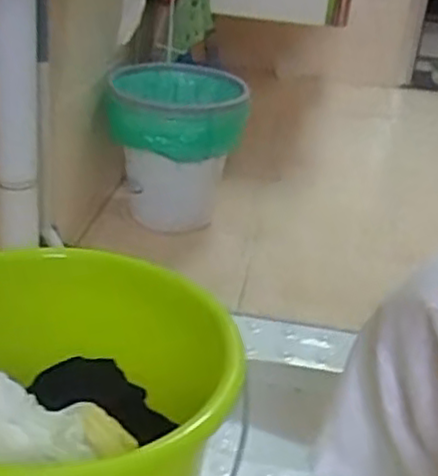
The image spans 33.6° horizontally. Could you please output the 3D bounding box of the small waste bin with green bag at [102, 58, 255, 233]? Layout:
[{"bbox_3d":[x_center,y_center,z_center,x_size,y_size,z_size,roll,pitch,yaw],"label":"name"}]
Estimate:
[{"bbox_3d":[-0.091,-0.163,1.412,0.249,0.298,0.255,0,28,-10],"label":"small waste bin with green bag"}]

